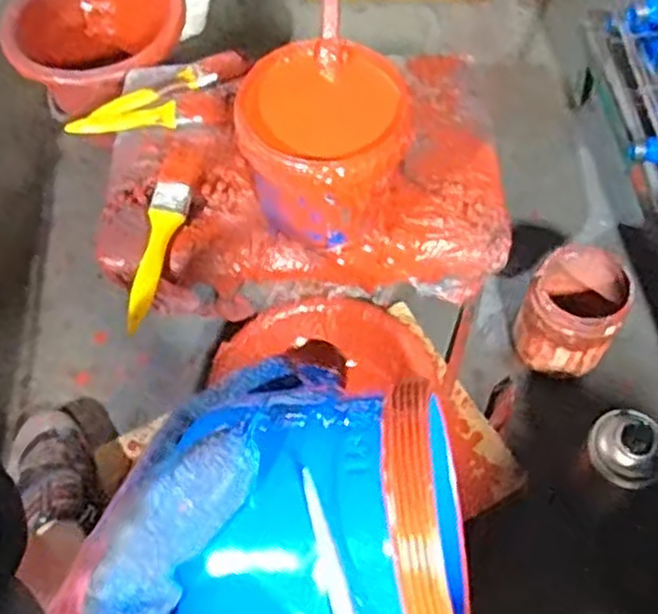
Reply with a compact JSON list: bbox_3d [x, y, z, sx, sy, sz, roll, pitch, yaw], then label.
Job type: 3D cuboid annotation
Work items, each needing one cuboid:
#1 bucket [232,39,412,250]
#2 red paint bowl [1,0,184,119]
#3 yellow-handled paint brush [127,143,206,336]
[{"bbox_3d":[-0.003,-0.139,0.683,0.138,0.129,0.137,0,61,1],"label":"bucket"},{"bbox_3d":[-0.282,-0.321,0.956,0.208,0.120,0.215,-26,63,-13],"label":"red paint bowl"},{"bbox_3d":[-0.157,-0.070,0.715,0.039,0.029,0.189,13,76,8],"label":"yellow-handled paint brush"}]

